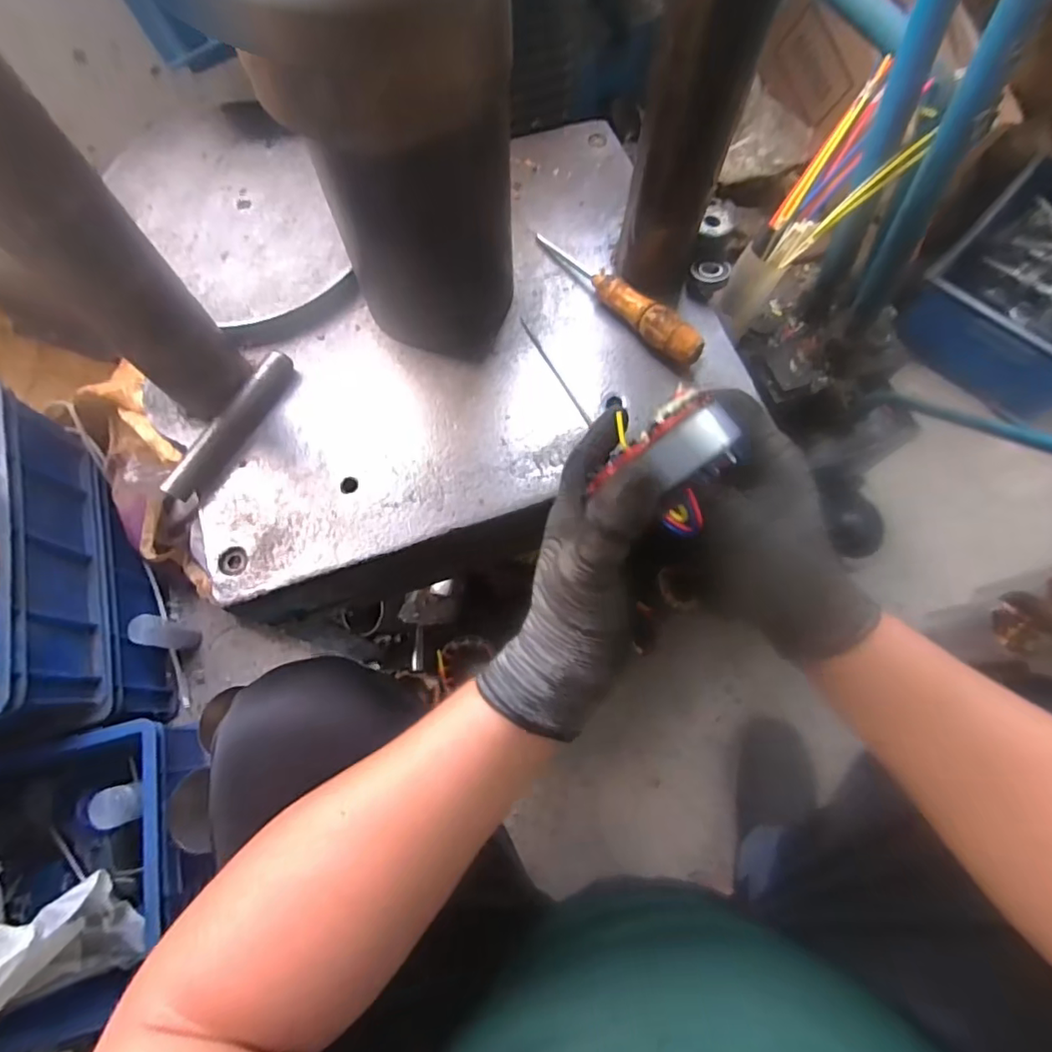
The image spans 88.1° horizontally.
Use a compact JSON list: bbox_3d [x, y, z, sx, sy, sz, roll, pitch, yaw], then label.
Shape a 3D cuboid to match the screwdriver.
[{"bbox_3d":[0.076,-0.203,0.472,0.024,0.032,0.188,-41,76,-13],"label":"screwdriver"}]

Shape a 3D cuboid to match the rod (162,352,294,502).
[{"bbox_3d":[-0.234,-0.081,0.435,0.019,0.024,0.138,27,73,9],"label":"rod"}]

